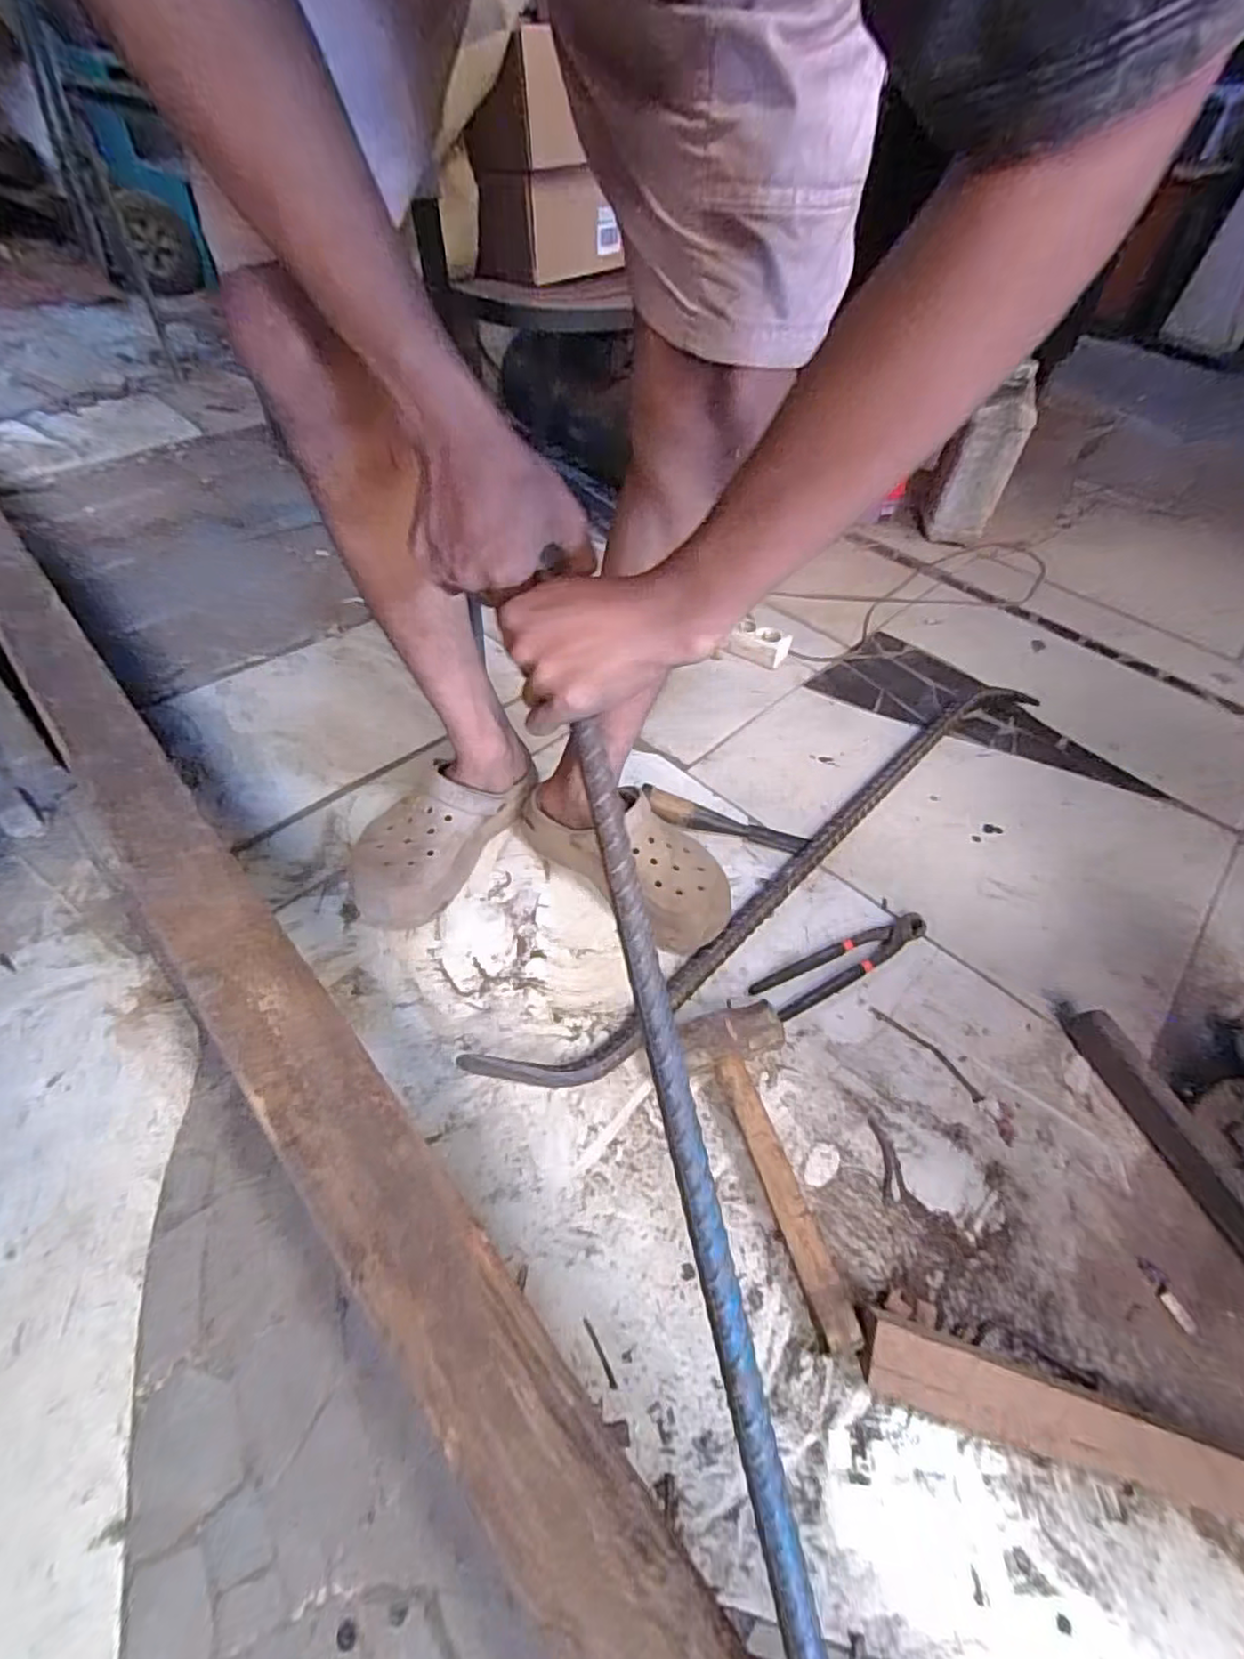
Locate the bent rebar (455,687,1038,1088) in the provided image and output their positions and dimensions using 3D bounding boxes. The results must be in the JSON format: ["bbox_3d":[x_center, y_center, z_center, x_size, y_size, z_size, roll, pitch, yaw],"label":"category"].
[{"bbox_3d":[0.257,0.011,0.827,0.982,0.029,0.099,-31,58,-29],"label":"bent rebar"}]

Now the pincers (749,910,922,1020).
[{"bbox_3d":[0.244,0.143,0.721,0.226,0.014,0.046,-18,53,-20],"label":"pincers"}]

